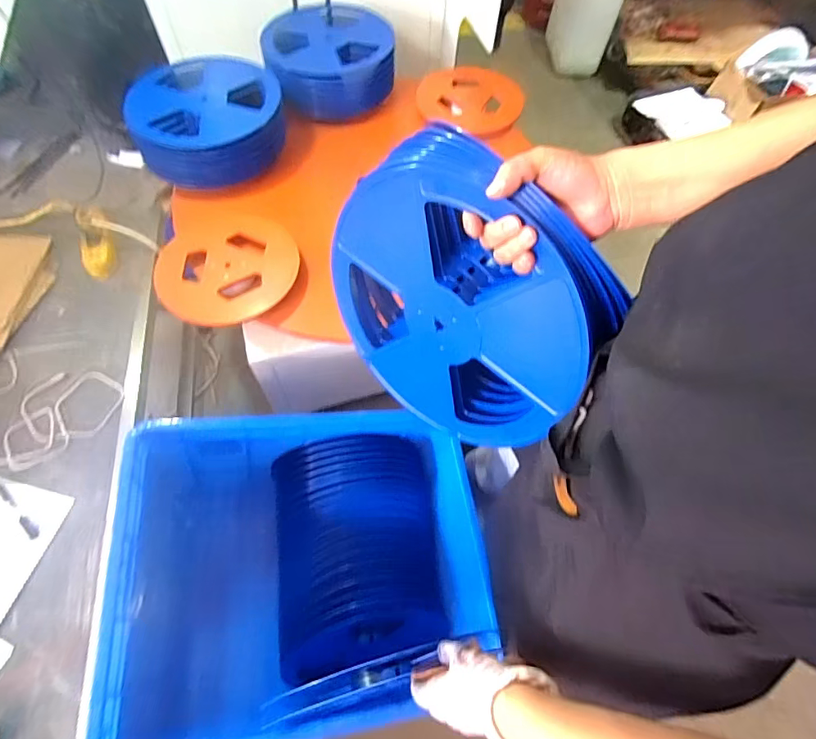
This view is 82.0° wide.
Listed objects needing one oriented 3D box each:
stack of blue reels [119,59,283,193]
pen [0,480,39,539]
[{"bbox_3d":[-0.445,-0.571,1.079,0.312,0.136,0.308,-10,62,-8],"label":"stack of blue reels"},{"bbox_3d":[-0.645,0.226,0.771,0.139,0.011,0.012,38,66,17],"label":"pen"}]

